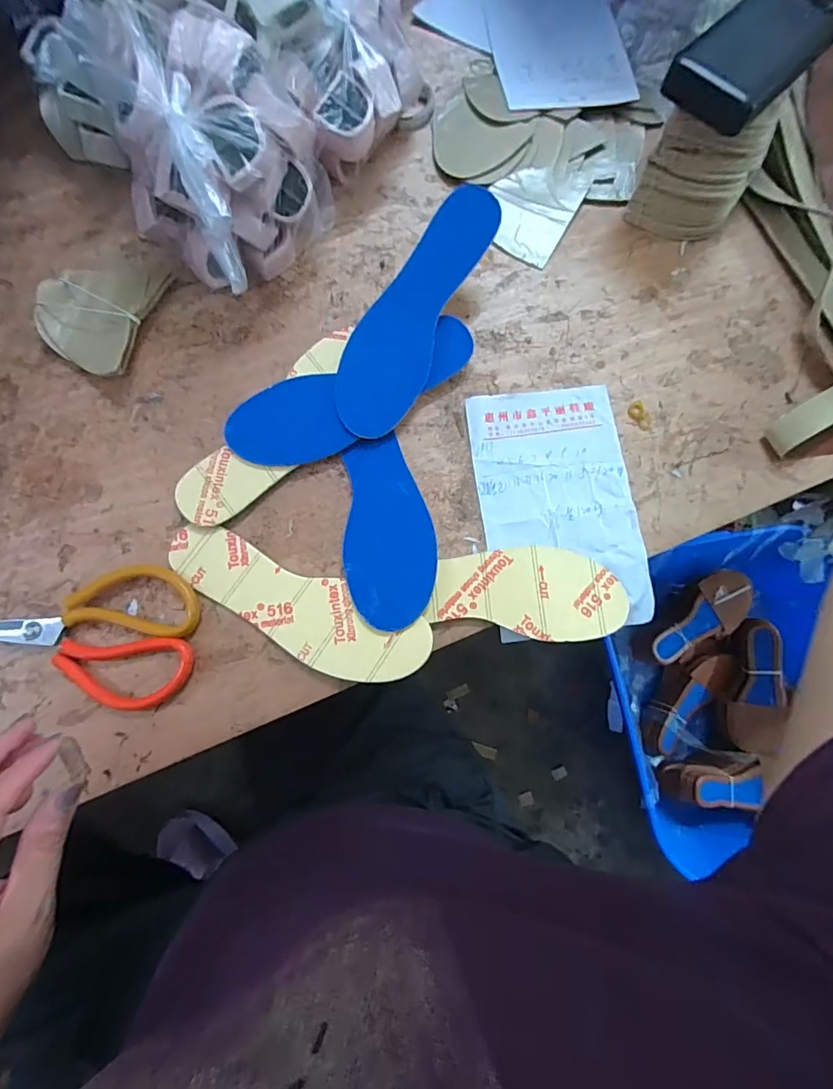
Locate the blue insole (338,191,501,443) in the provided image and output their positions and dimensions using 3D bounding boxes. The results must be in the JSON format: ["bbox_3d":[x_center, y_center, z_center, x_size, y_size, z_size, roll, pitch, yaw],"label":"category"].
[{"bbox_3d":[-0.005,-0.195,0.395,0.069,0.009,0.216,26,93,-2],"label":"blue insole"}]

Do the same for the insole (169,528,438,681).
[{"bbox_3d":[-0.095,0.049,0.368,0.212,0.007,0.062,24,80,9],"label":"insole"}]

